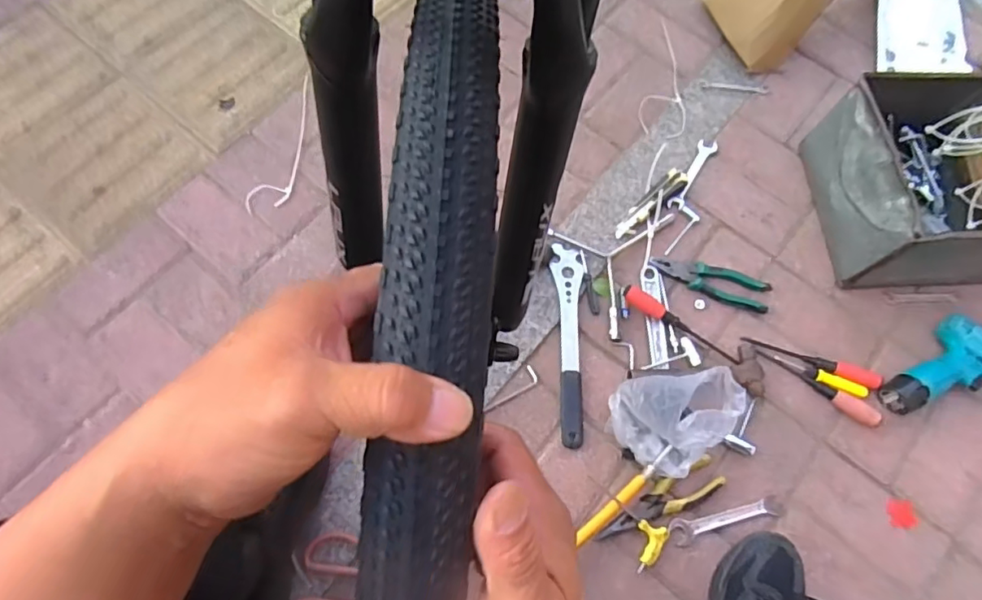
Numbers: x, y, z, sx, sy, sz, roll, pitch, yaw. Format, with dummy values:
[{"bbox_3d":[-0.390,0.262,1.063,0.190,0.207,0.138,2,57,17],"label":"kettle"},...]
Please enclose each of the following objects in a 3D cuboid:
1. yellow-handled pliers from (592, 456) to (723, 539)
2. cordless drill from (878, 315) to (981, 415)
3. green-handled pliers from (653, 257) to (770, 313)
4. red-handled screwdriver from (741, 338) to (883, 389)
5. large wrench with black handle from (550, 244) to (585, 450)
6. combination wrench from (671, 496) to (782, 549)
[{"bbox_3d":[0.228,0.272,0.760,0.189,0.014,0.044,-25,74,-10],"label":"yellow-handled pliers"},{"bbox_3d":[0.721,0.112,0.813,0.304,0.045,0.160,13,71,3],"label":"cordless drill"},{"bbox_3d":[0.342,-0.030,0.872,0.180,0.016,0.051,19,72,5],"label":"green-handled pliers"},{"bbox_3d":[0.472,0.090,0.828,0.196,0.020,0.024,18,72,4],"label":"red-handled screwdriver"},{"bbox_3d":[0.113,0.060,0.829,0.049,0.017,0.300,4,71,0],"label":"large wrench with black handle"},{"bbox_3d":[0.324,0.296,0.764,0.164,0.006,0.033,-14,72,-6],"label":"combination wrench"}]

